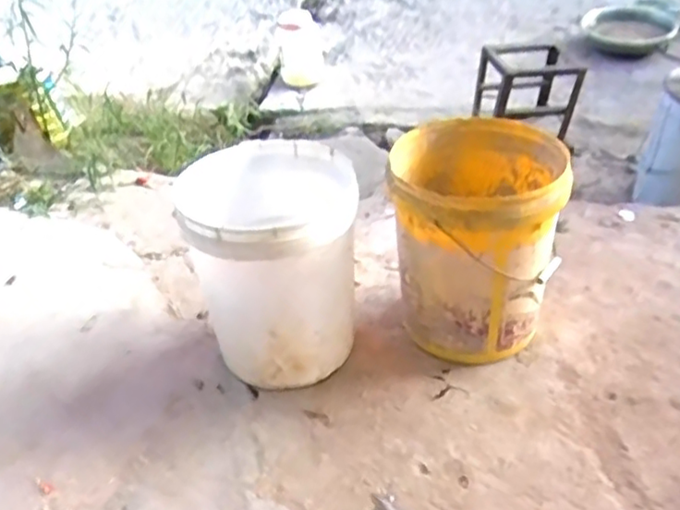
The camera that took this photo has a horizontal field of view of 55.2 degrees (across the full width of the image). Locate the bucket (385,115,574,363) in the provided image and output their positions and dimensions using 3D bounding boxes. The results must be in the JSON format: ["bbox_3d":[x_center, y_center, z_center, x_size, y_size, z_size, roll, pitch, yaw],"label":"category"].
[{"bbox_3d":[0.260,-0.036,1.275,0.305,0.402,0.371,2,39,10],"label":"bucket"}]

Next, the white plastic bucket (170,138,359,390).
[{"bbox_3d":[-0.126,-0.001,1.268,0.300,0.339,0.379,-14,39,-10],"label":"white plastic bucket"}]

